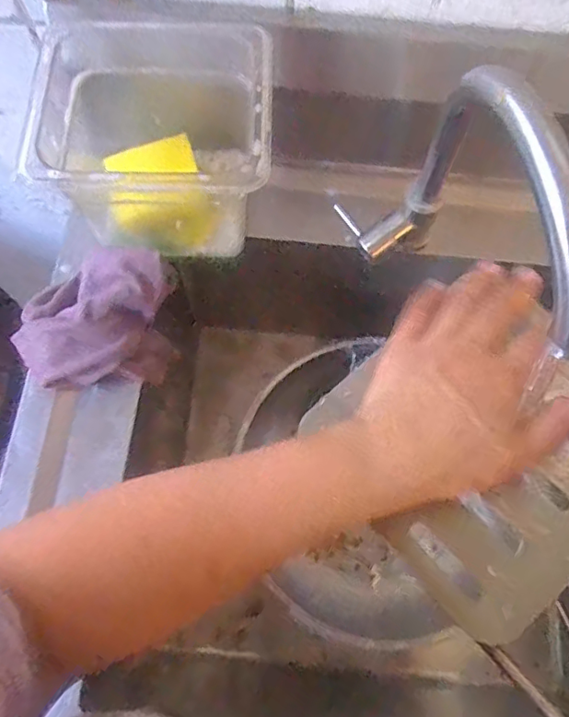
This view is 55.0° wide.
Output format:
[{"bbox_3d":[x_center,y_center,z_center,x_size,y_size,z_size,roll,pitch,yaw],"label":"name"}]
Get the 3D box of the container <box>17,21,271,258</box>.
[{"bbox_3d":[-0.103,-0.172,0.450,0.179,0.126,0.154,0,71,-2],"label":"container"}]

